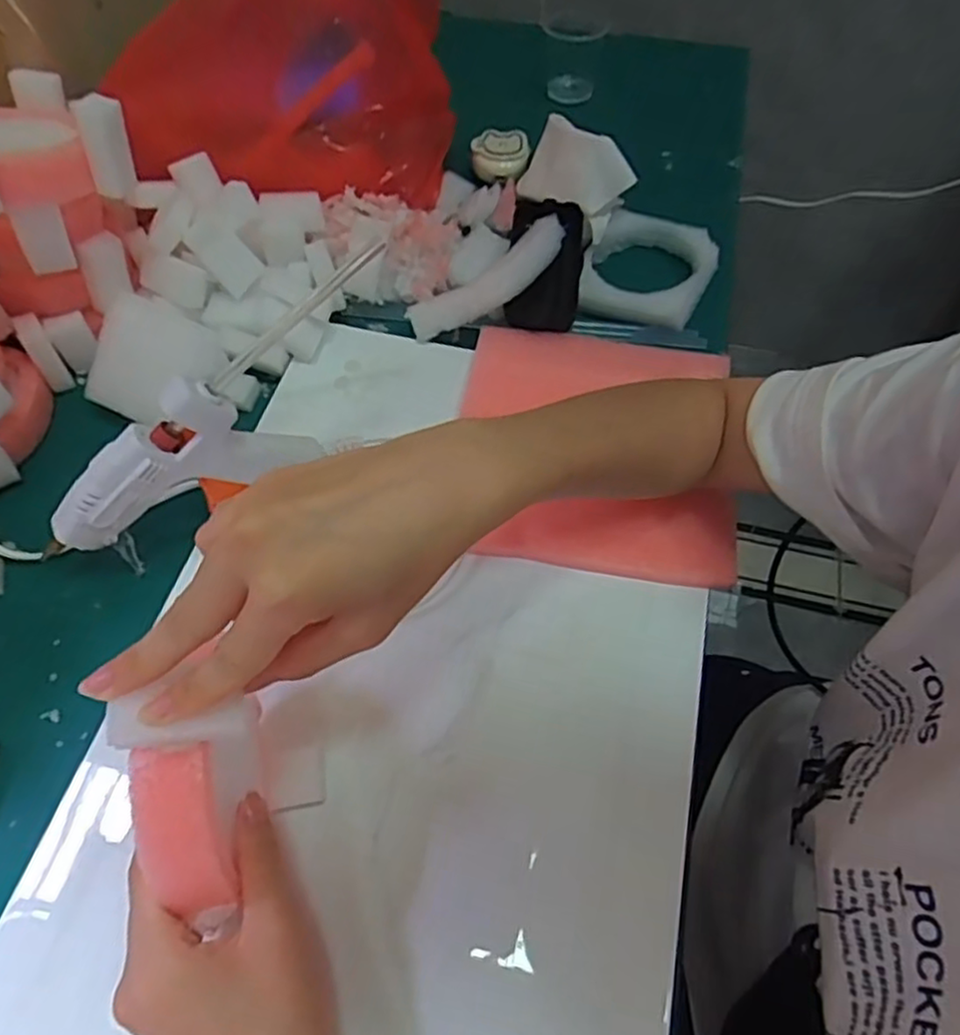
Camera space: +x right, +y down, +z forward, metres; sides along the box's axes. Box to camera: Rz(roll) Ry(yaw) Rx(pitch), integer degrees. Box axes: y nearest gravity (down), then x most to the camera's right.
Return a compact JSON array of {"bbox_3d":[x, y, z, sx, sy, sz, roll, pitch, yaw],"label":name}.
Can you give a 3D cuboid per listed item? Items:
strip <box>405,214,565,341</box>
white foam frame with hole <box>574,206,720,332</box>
[{"bbox_3d":[0.015,-0.170,0.488,0.136,0.027,0.043,-34,66,-19],"label":"strip"},{"bbox_3d":[0.125,-0.188,0.516,0.090,0.028,0.095,25,63,14],"label":"white foam frame with hole"}]

